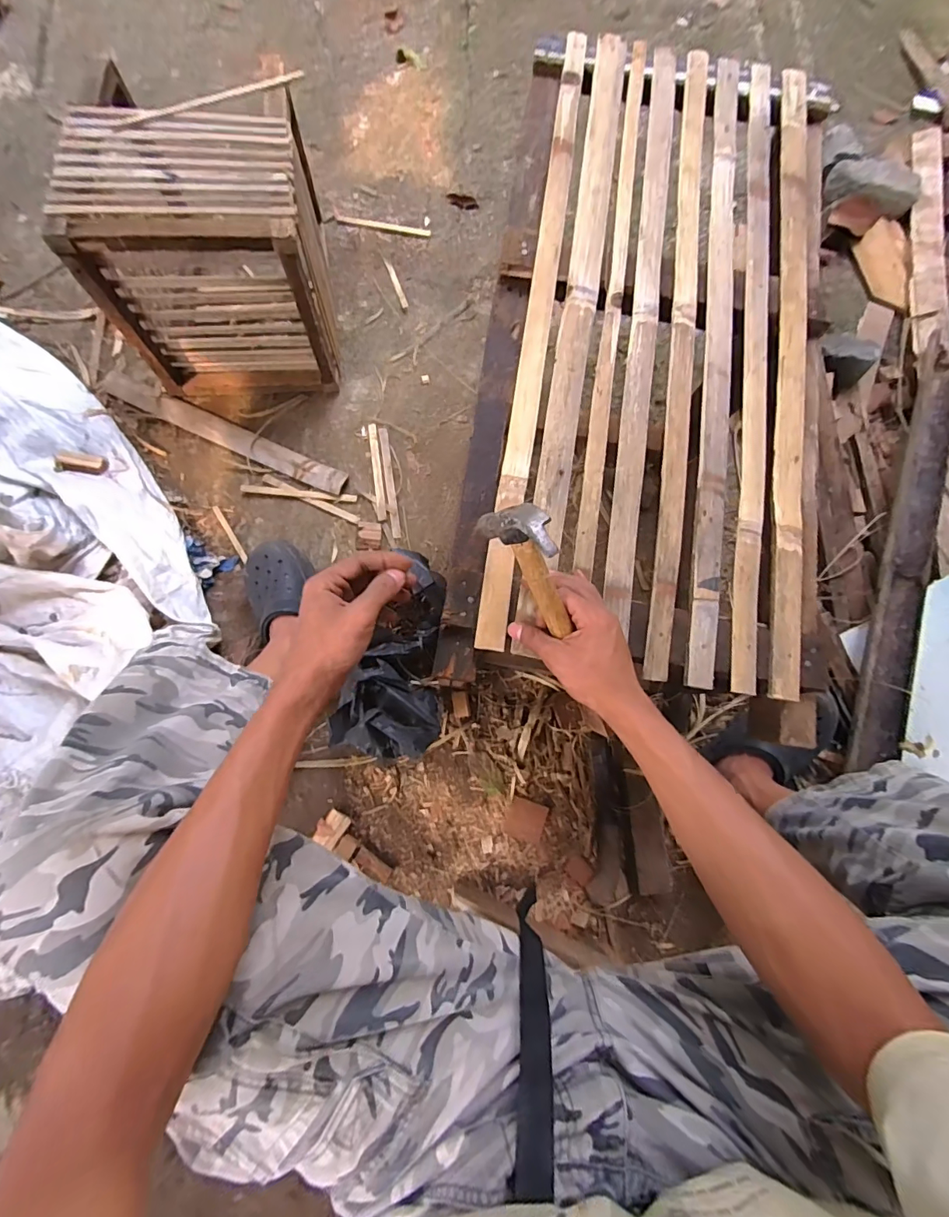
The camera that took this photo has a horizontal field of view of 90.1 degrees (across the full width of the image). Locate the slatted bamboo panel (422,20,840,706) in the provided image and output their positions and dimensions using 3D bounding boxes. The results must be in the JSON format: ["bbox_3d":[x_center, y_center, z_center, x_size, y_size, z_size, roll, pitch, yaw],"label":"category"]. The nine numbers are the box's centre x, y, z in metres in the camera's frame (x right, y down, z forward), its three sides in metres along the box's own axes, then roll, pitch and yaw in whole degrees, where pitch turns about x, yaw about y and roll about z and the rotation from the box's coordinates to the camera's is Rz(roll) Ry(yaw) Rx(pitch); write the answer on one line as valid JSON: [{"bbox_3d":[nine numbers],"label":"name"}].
[{"bbox_3d":[0.207,-0.312,0.549,0.389,0.041,0.812,9,78,1],"label":"slatted bamboo panel"}]

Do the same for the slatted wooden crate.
[{"bbox_3d":[-0.428,-0.584,0.798,0.329,0.311,0.304,-6,80,-5],"label":"slatted wooden crate"}]

